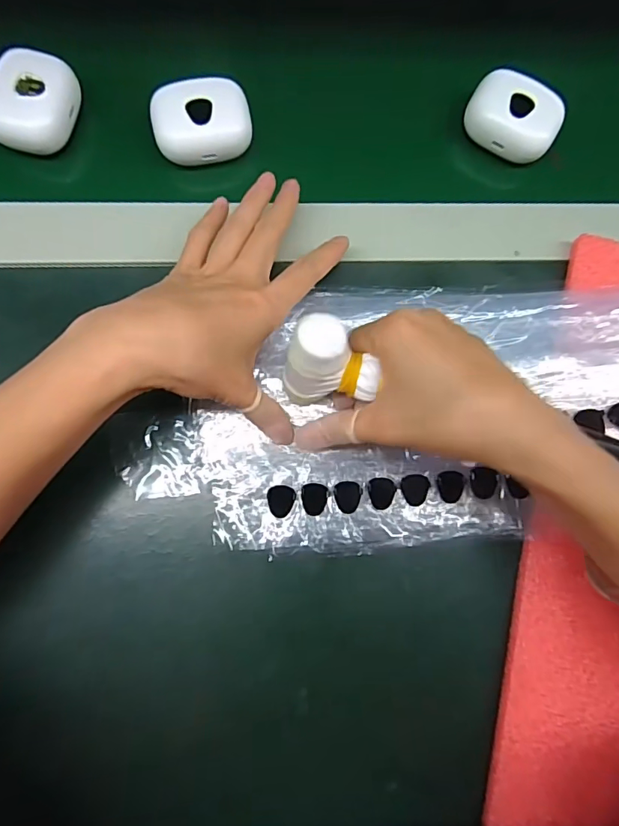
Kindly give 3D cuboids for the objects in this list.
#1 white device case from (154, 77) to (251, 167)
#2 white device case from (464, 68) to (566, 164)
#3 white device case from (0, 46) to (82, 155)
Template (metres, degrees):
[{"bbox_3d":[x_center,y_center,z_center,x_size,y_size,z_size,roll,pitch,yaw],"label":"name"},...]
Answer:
[{"bbox_3d":[-0.066,-0.179,0.287,0.057,0.018,0.044,-7,81,-6],"label":"white device case"},{"bbox_3d":[0.132,-0.191,0.302,0.058,0.021,0.044,21,79,-1],"label":"white device case"},{"bbox_3d":[-0.168,-0.188,0.283,0.043,0.019,0.058,10,79,-3],"label":"white device case"}]

